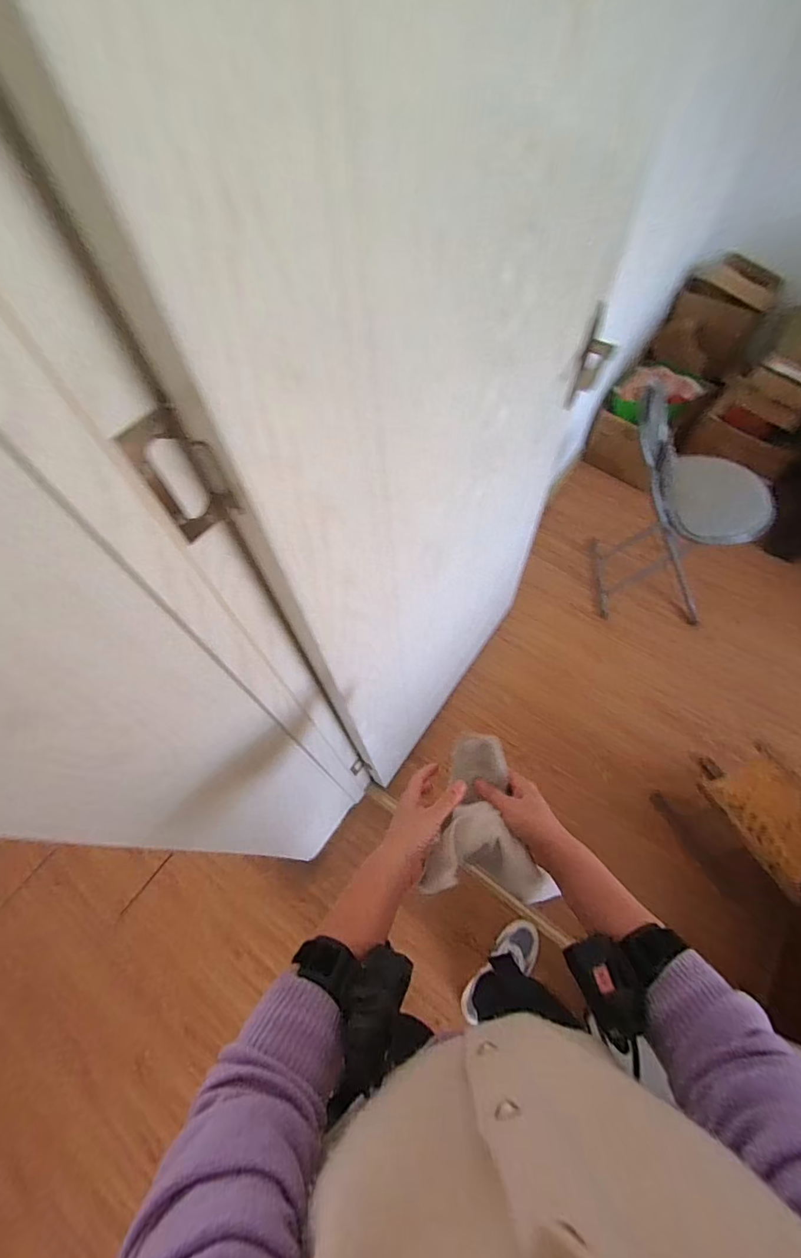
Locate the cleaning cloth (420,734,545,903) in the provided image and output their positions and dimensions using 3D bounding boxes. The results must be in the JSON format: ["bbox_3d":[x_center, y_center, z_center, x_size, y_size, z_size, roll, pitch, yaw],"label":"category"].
[{"bbox_3d":[0.115,0.225,0.554,0.129,0.068,0.195,15,62,9],"label":"cleaning cloth"}]

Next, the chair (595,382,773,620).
[{"bbox_3d":[0.930,-0.442,1.536,0.476,0.825,0.389,7,61,5],"label":"chair"}]

